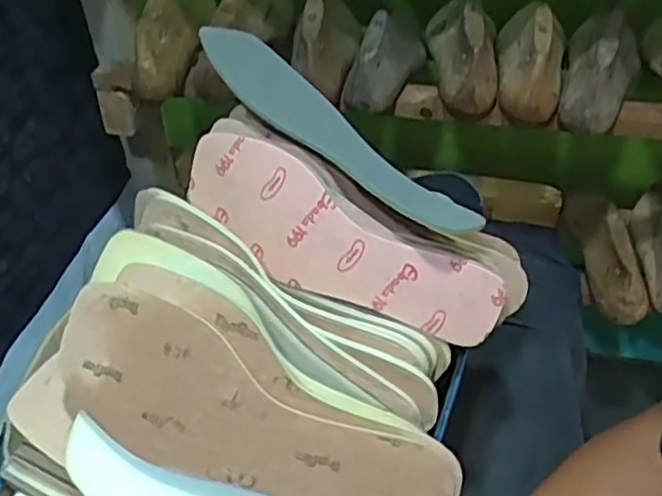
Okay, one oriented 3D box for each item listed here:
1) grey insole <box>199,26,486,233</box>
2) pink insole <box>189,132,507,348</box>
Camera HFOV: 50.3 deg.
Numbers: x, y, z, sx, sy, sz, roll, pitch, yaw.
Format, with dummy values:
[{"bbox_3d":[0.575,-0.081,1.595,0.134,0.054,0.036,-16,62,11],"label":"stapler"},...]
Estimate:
[{"bbox_3d":[0.002,-0.084,0.513,0.237,0.030,0.067,37,49,2],"label":"grey insole"},{"bbox_3d":[0.004,-0.001,0.491,0.233,0.077,0.012,30,15,5],"label":"pink insole"}]

